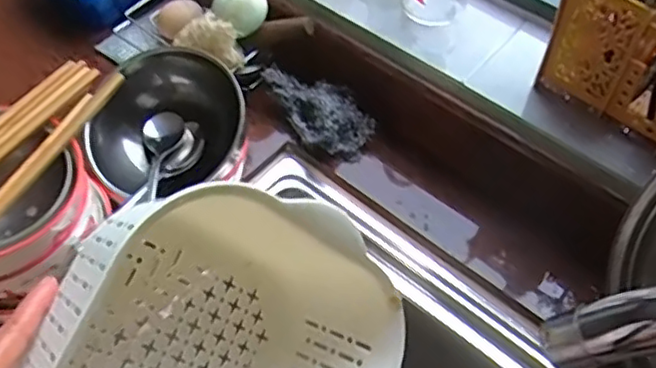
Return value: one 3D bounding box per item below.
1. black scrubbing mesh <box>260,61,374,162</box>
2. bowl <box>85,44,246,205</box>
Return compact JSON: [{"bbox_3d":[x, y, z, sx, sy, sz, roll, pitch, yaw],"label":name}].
[{"bbox_3d":[-0.010,-0.075,0.633,0.066,0.044,0.112,-32,60,-21],"label":"black scrubbing mesh"},{"bbox_3d":[-0.132,-0.050,0.541,0.122,0.089,0.113,0,54,0],"label":"bowl"}]

